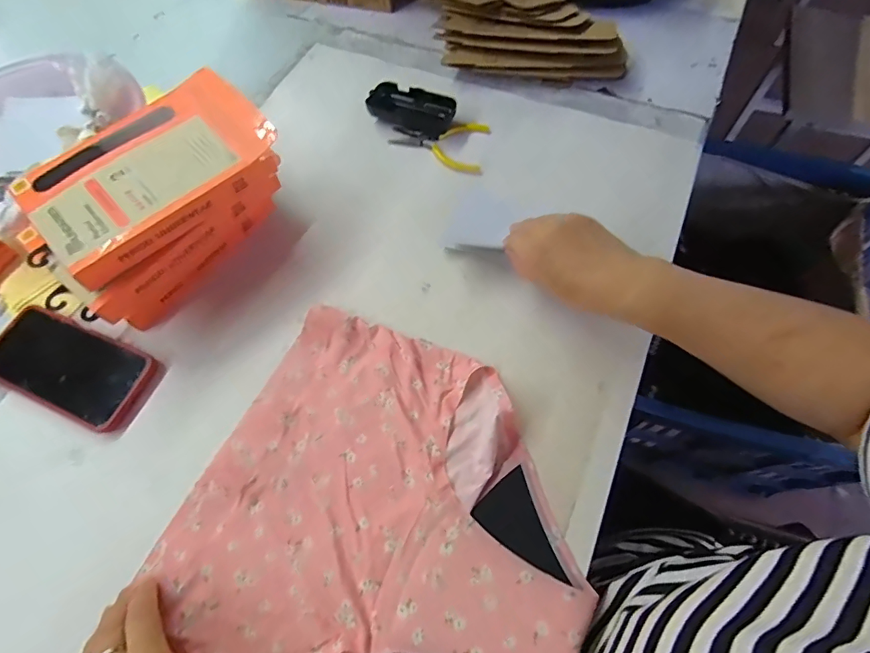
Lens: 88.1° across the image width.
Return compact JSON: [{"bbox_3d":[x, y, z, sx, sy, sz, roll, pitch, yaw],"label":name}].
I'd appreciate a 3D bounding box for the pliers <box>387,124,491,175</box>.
[{"bbox_3d":[0.004,-0.224,0.551,0.116,0.015,0.085,7,65,6],"label":"pliers"}]

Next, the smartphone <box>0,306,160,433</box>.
[{"bbox_3d":[-0.358,0.036,0.437,0.172,0.016,0.078,21,67,12],"label":"smartphone"}]

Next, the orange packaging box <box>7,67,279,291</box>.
[{"bbox_3d":[-0.259,-0.147,0.413,0.129,0.031,0.208,41,73,17],"label":"orange packaging box"}]

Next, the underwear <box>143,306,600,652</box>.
[{"bbox_3d":[-0.039,0.155,0.361,0.308,0.028,0.301,22,69,10],"label":"underwear"}]

